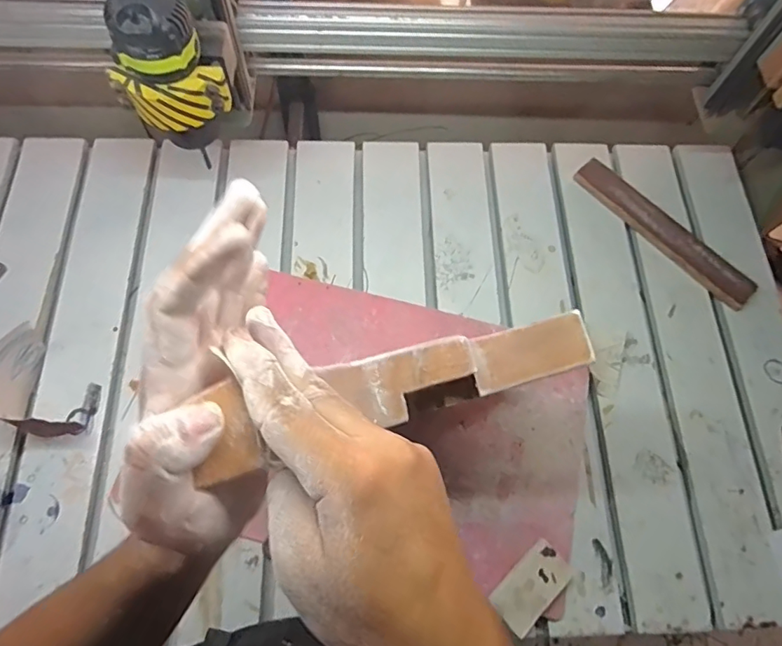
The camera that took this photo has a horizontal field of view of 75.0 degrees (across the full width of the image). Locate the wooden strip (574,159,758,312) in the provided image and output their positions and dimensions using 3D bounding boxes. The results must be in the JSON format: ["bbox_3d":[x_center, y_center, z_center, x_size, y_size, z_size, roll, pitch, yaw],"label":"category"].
[{"bbox_3d":[0.405,-0.138,0.761,0.045,0.023,0.299,-40,75,-17],"label":"wooden strip"}]

